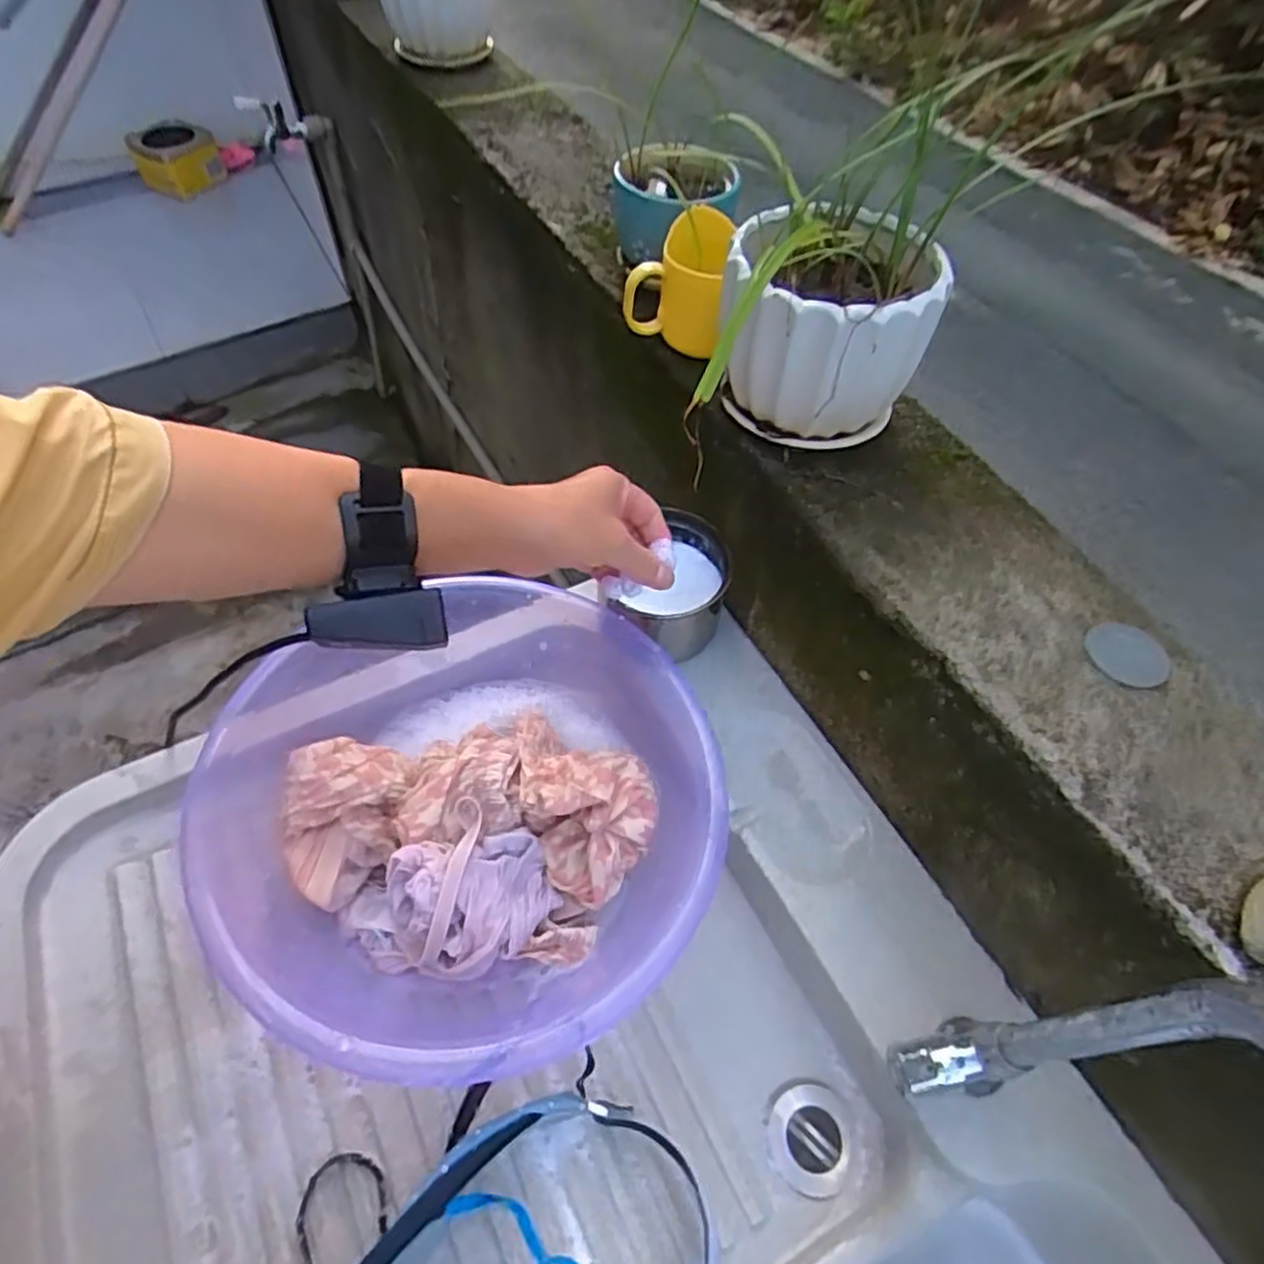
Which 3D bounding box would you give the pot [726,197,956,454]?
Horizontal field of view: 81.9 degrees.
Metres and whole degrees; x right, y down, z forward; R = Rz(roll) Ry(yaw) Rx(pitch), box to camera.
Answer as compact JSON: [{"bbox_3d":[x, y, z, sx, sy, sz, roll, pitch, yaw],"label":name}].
[{"bbox_3d":[0.120,-0.188,0.469,0.126,0.109,0.111,23,59,14],"label":"pot"}]

